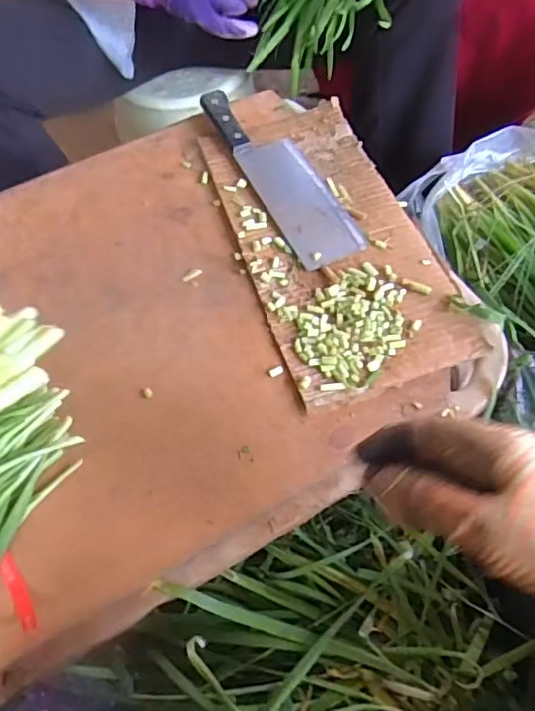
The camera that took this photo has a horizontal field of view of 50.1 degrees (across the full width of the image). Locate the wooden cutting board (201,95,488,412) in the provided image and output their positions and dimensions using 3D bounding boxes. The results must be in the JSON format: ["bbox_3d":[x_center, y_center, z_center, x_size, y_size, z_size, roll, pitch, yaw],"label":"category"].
[{"bbox_3d":[0.058,-0.122,0.563,0.173,0.013,0.346,-18,63,-9],"label":"wooden cutting board"}]

